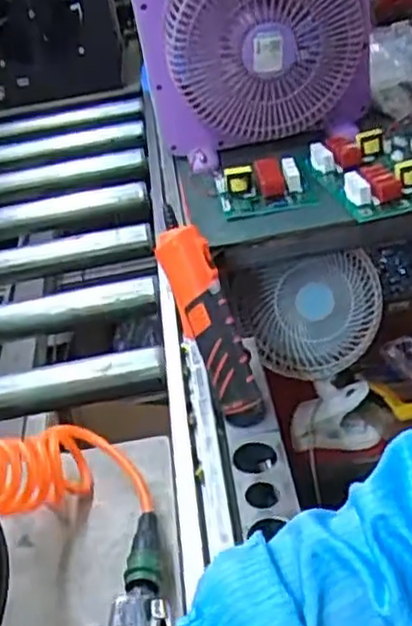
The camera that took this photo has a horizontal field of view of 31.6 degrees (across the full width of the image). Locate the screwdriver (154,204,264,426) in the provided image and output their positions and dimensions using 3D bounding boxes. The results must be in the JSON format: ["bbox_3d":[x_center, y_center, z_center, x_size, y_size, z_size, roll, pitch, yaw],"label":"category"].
[{"bbox_3d":[0.003,0.003,0.691,0.049,0.218,0.039,-23,3,-24],"label":"screwdriver"}]

